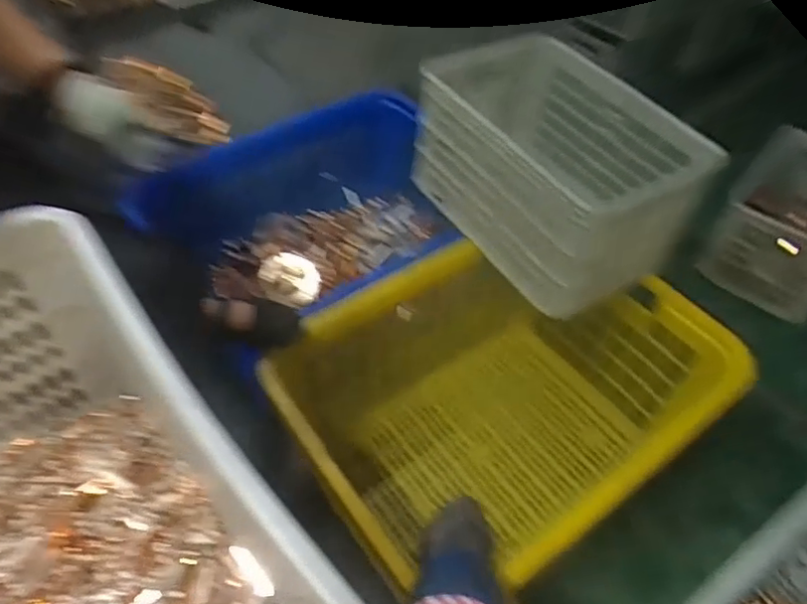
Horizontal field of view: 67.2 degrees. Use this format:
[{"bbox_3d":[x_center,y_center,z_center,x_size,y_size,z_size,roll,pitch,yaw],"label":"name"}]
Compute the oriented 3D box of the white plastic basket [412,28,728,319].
[{"bbox_3d":[0.286,-0.262,1.232,0.317,0.298,0.516,-21,55,-20],"label":"white plastic basket"}]

